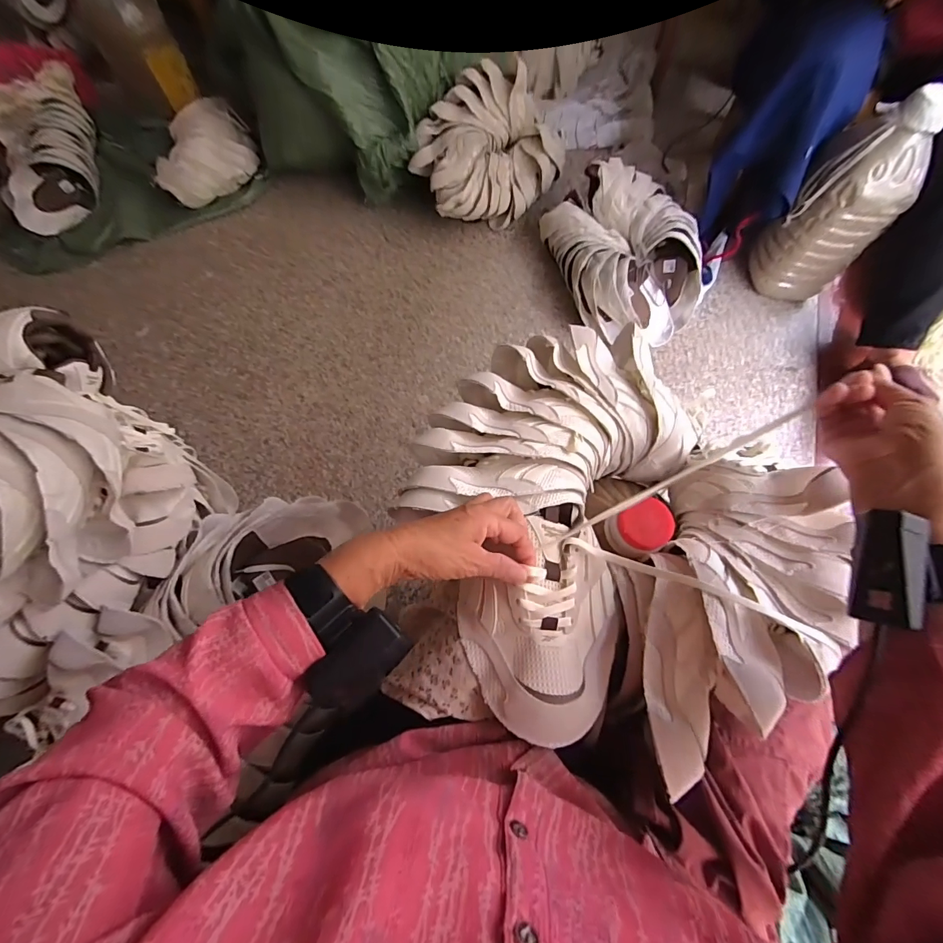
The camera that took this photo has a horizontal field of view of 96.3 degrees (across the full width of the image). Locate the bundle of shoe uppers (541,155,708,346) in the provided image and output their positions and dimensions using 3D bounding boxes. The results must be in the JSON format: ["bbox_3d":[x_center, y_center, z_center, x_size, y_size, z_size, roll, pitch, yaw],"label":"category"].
[{"bbox_3d":[0.378,-0.525,1.024,0.317,0.182,0.395,-13,69,-5],"label":"bundle of shoe uppers"}]

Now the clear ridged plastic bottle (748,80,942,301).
[{"bbox_3d":[0.816,-0.570,0.942,0.151,0.371,0.133,-9,69,-3],"label":"clear ridged plastic bottle"}]

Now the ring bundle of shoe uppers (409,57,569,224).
[{"bbox_3d":[0.041,-0.824,1.110,0.280,0.244,0.386,38,73,14],"label":"ring bundle of shoe uppers"}]

